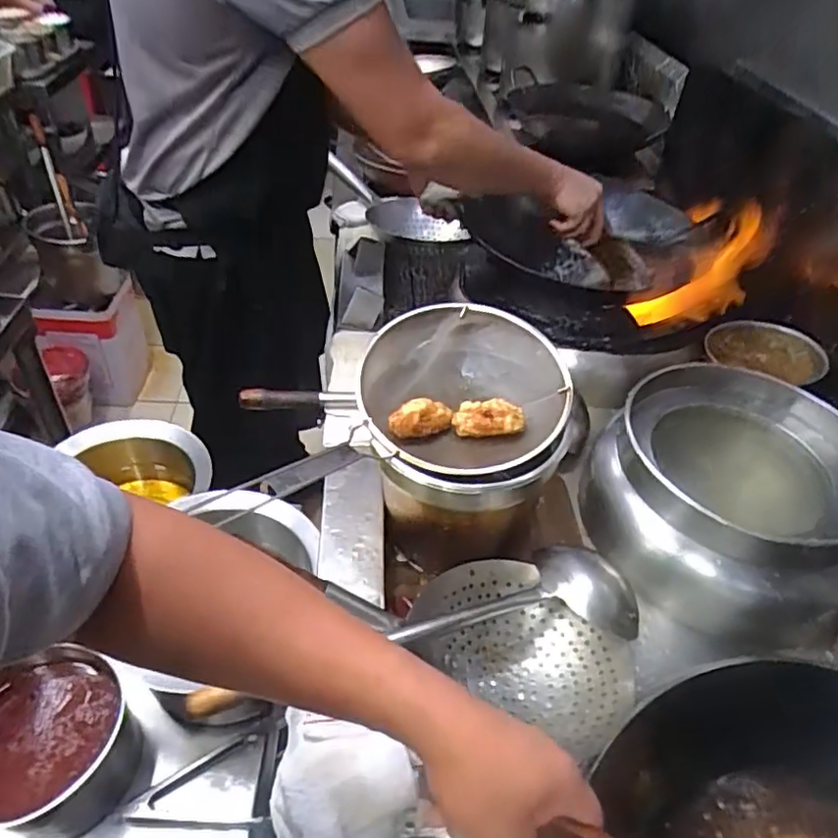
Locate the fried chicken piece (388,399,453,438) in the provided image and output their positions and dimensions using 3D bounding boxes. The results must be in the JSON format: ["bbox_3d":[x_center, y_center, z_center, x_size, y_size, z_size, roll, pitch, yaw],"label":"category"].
[{"bbox_3d":[0.001,0.001,0.675,0.072,0.036,0.029,-16,47,-23],"label":"fried chicken piece"}]

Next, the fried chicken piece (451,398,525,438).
[{"bbox_3d":[0.077,0.000,0.686,0.077,0.033,0.030,6,43,-1],"label":"fried chicken piece"}]

